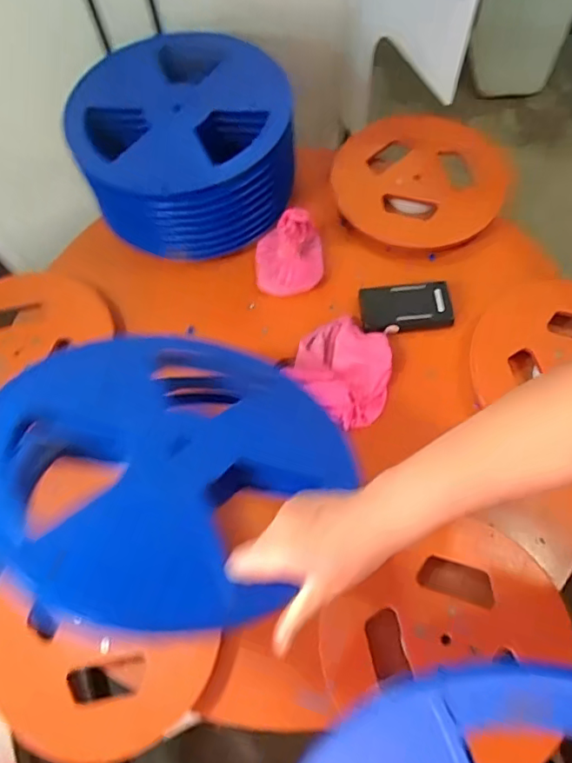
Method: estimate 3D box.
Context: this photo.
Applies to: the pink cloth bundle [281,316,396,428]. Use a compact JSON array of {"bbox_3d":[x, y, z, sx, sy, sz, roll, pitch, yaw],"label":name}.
[{"bbox_3d":[0.082,-0.014,0.752,0.140,0.056,0.154,24,70,12],"label":"pink cloth bundle"}]

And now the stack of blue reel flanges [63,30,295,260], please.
[{"bbox_3d":[-0.157,-0.376,0.822,0.311,0.149,0.323,-20,67,-6],"label":"stack of blue reel flanges"}]

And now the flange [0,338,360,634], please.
[{"bbox_3d":[-0.104,0.061,0.475,0.291,0.028,0.310,27,38,14],"label":"flange"}]

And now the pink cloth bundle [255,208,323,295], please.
[{"bbox_3d":[0.005,-0.196,0.787,0.102,0.111,0.103,-2,67,2],"label":"pink cloth bundle"}]

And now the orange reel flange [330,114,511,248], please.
[{"bbox_3d":[0.212,-0.327,0.858,0.267,0.028,0.251,16,68,9],"label":"orange reel flange"}]

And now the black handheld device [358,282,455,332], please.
[{"bbox_3d":[0.176,-0.111,0.779,0.132,0.018,0.073,0,67,2],"label":"black handheld device"}]

